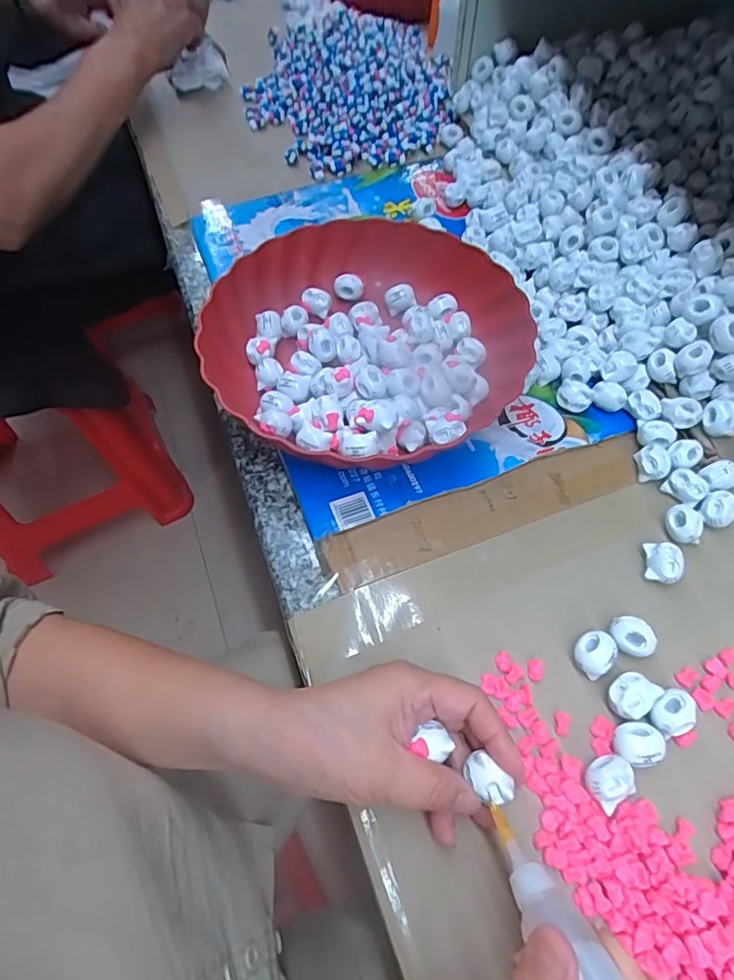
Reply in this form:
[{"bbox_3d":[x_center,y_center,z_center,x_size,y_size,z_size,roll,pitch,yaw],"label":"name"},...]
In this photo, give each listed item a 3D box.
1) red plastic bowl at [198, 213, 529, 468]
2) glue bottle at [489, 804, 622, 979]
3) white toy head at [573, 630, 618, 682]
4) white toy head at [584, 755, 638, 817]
[{"bbox_3d":[0.001,-0.113,0.428,0.243,0.054,0.228,0,58,-1],"label":"red plastic bowl"},{"bbox_3d":[0.071,0.169,0.215,0.021,0.018,0.087,-16,27,-10],"label":"glue bottle"},{"bbox_3d":[0.134,0.096,0.320,0.022,0.015,0.022,0,58,-1],"label":"white toy head"},{"bbox_3d":[0.127,0.151,0.283,0.025,0.013,0.021,-30,63,-18],"label":"white toy head"}]

